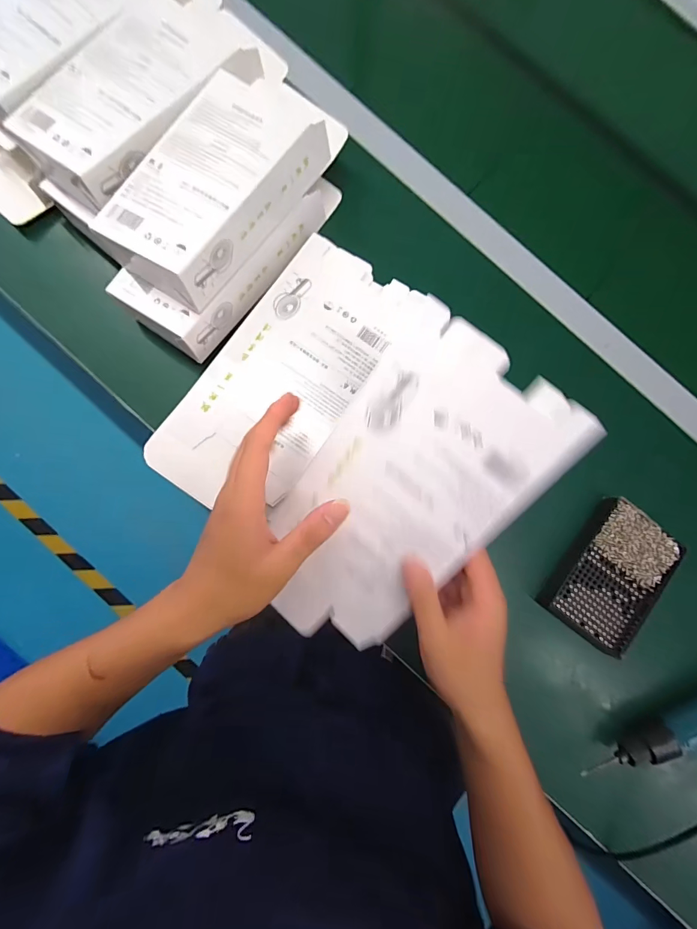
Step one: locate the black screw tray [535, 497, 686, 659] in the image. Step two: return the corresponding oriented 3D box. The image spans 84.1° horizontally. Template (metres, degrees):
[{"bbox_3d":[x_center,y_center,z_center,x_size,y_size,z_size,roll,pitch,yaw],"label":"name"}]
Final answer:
[{"bbox_3d":[0.276,0.116,0.404,0.093,0.024,0.139,35,83,0],"label":"black screw tray"}]

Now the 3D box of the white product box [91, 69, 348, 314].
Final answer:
[{"bbox_3d":[-0.110,-0.268,0.356,0.104,0.055,0.246,34,83,0],"label":"white product box"}]

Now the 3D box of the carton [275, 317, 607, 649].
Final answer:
[{"bbox_3d":[0.031,0.034,0.301,0.139,0.011,0.271,40,112,10],"label":"carton"}]

